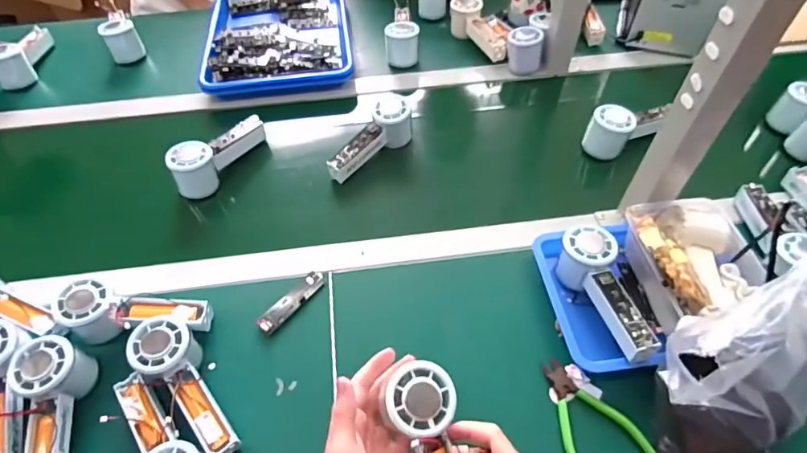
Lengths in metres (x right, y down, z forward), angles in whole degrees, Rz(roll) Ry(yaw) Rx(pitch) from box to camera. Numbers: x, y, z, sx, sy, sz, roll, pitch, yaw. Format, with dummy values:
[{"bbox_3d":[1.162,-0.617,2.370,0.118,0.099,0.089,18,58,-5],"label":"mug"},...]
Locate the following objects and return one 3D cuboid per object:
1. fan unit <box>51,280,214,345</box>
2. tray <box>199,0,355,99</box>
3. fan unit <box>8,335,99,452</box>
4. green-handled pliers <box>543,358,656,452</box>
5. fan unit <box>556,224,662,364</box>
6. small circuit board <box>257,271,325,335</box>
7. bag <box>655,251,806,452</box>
[{"bbox_3d":[-0.290,0.094,0.506,0.144,0.053,0.055,2,53,3],"label":"fan unit"},{"bbox_3d":[-0.227,-0.355,0.863,0.255,0.047,0.325,-10,53,-6],"label":"tray"},{"bbox_3d":[-0.343,0.187,0.458,0.056,0.060,0.153,-9,69,-5],"label":"fan unit"},{"bbox_3d":[0.176,0.188,0.467,0.076,0.009,0.118,-24,55,-15],"label":"green-handled pliers"},{"bbox_3d":[0.212,0.074,0.509,0.052,0.055,0.149,-7,53,-4],"label":"fan unit"},{"bbox_3d":[-0.129,0.086,0.548,0.020,0.009,0.091,32,60,23],"label":"small circuit board"},{"bbox_3d":[0.294,0.132,0.401,0.131,0.170,0.103,-20,55,-13],"label":"bag"}]

